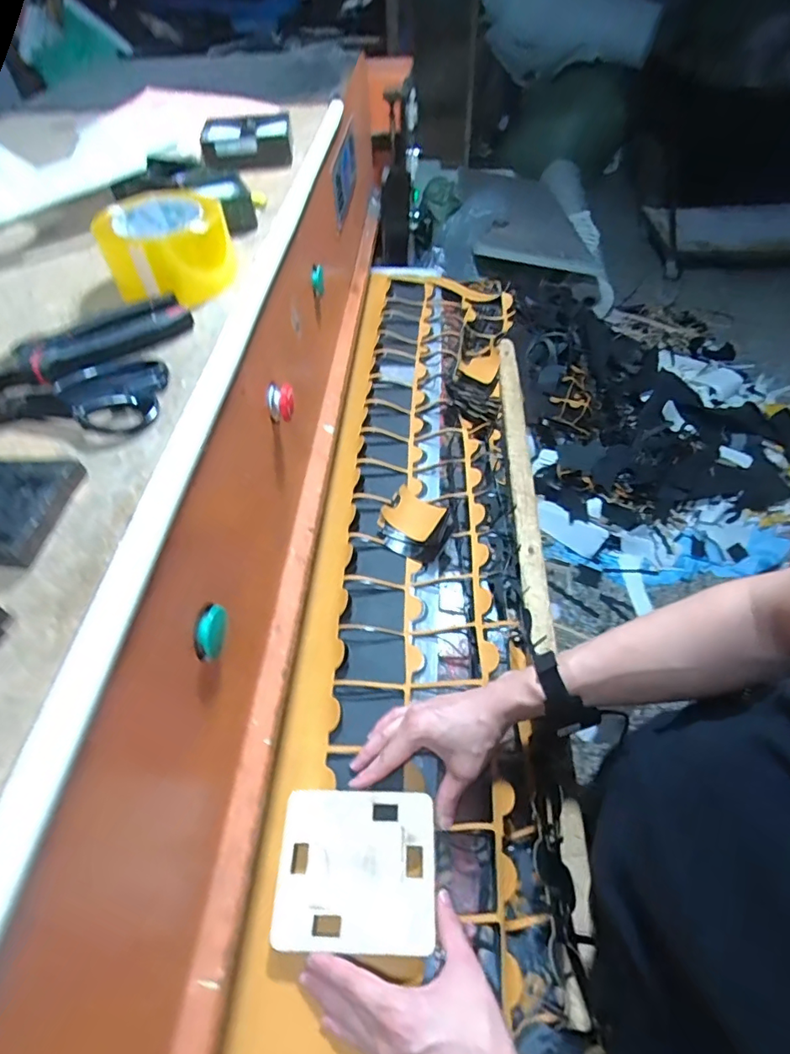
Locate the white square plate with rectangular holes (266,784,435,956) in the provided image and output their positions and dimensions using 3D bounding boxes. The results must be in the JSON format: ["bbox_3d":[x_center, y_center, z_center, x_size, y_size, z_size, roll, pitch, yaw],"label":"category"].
[{"bbox_3d":[-0.035,0.317,0.484,0.145,0.014,0.125,0,52,3],"label":"white square plate with rectangular holes"}]

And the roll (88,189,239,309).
[{"bbox_3d":[-0.210,-0.260,0.479,0.108,0.061,0.108,-19,54,-11],"label":"roll"}]

